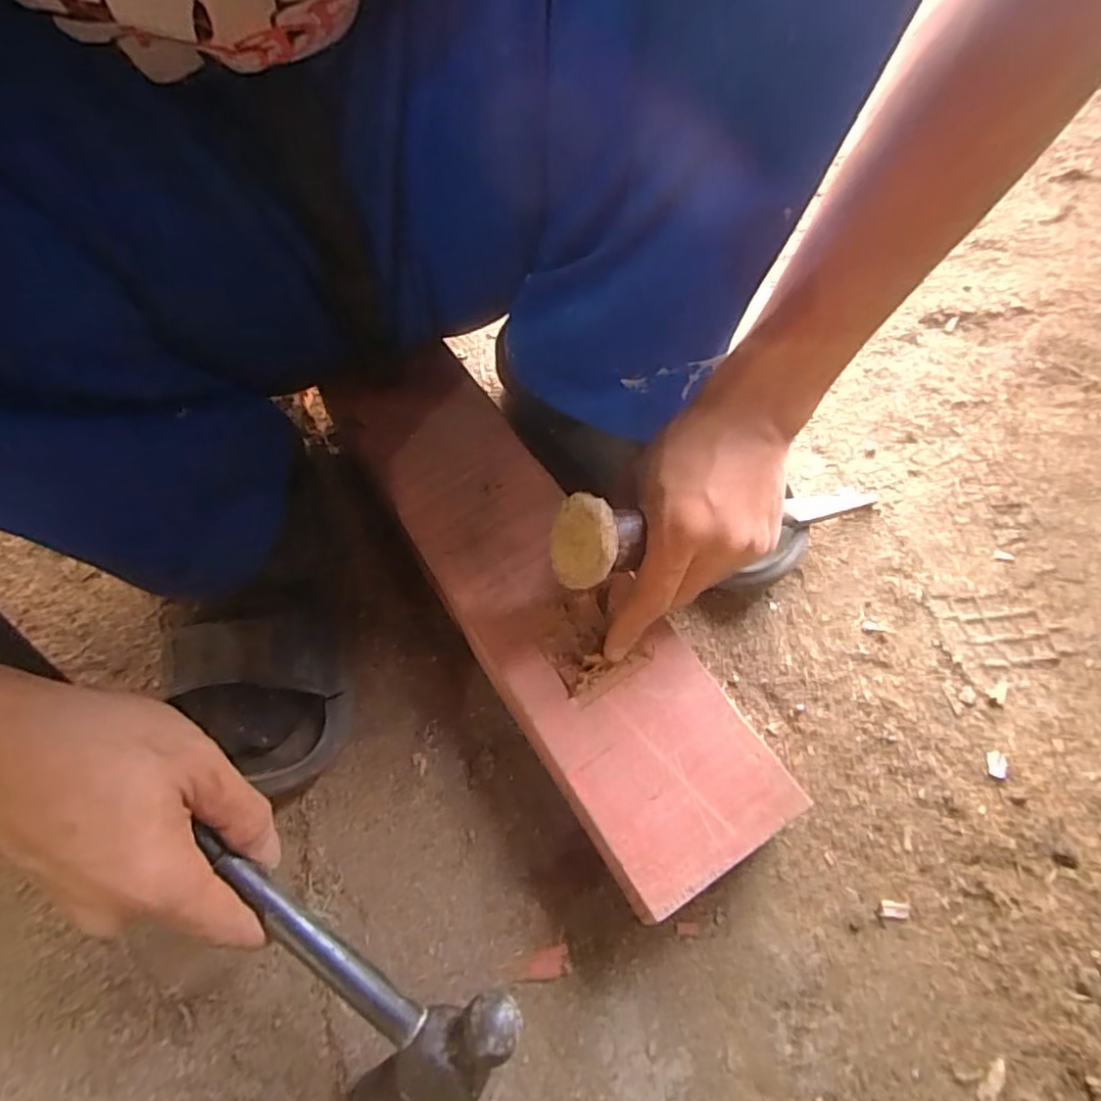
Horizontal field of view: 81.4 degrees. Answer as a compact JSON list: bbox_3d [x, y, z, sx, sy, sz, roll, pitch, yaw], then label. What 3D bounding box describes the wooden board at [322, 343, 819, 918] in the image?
[{"bbox_3d":[-0.020,0.015,0.414,0.103,0.059,0.398,-29,64,-14],"label":"wooden board"}]

